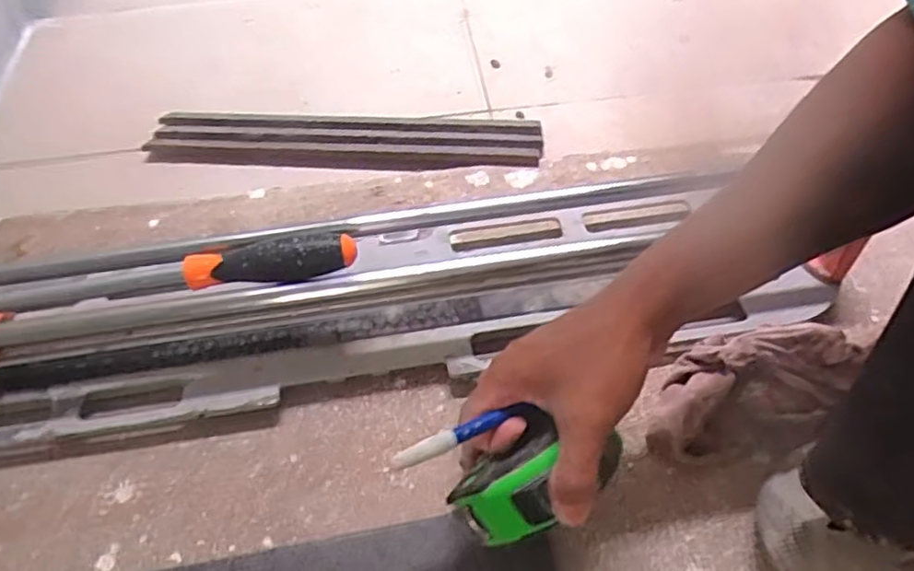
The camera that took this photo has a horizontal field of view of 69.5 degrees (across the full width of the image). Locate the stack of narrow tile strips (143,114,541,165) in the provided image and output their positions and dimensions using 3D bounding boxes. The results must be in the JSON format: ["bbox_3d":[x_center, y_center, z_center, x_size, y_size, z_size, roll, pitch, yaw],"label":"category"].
[{"bbox_3d":[-0.112,-0.154,0.660,0.384,0.014,0.072,4,52,4],"label":"stack of narrow tile strips"}]

